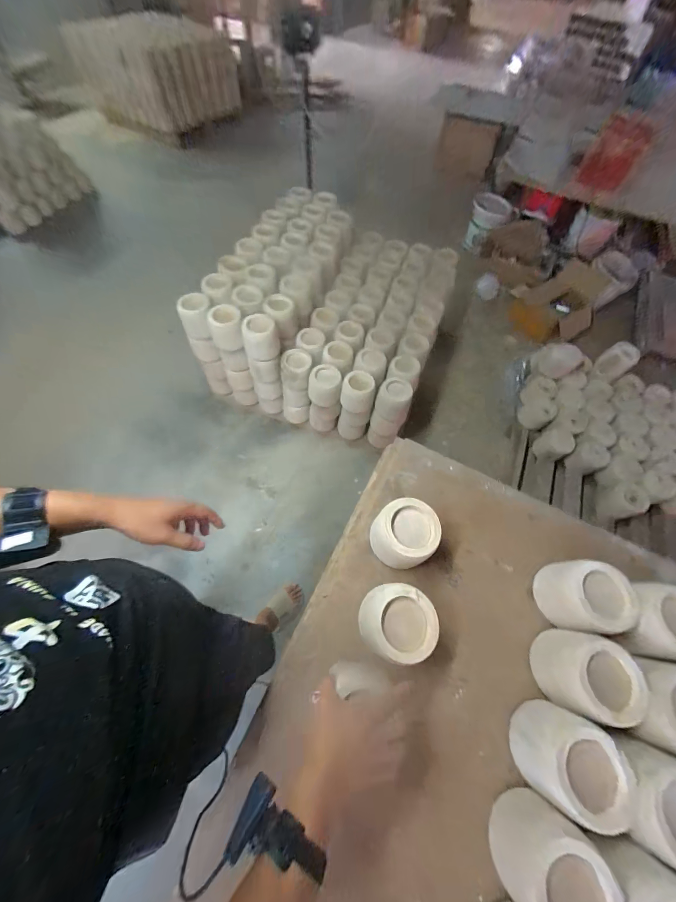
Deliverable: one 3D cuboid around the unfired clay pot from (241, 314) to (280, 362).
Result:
[{"bbox_3d":[-0.304,-0.444,1.216,0.134,0.133,0.123,-4,63,-5],"label":"unfired clay pot"}]

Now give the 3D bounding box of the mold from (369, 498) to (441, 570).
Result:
[{"bbox_3d":[0.142,0.180,0.671,0.130,0.105,0.133,1,62,-2],"label":"mold"}]

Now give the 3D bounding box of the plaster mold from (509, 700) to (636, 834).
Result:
[{"bbox_3d":[0.381,0.511,0.508,0.136,0.108,0.127,1,62,-2],"label":"plaster mold"}]

